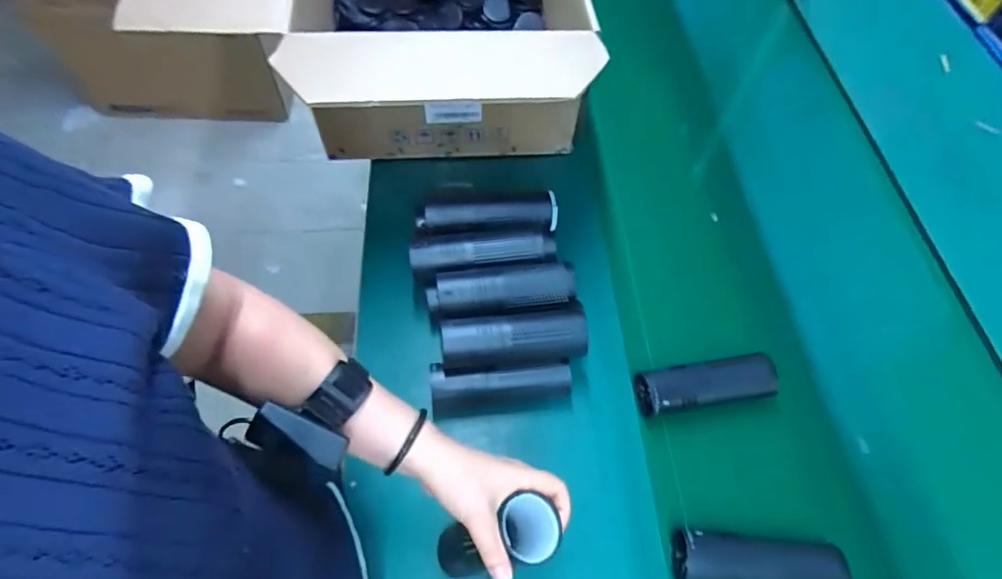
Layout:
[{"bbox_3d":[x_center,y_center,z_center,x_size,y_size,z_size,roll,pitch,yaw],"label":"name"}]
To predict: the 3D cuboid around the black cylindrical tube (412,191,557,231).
[{"bbox_3d":[-0.016,-0.092,0.668,0.178,0.045,0.052,-4,60,-5],"label":"black cylindrical tube"}]

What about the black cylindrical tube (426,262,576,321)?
[{"bbox_3d":[0.000,0.008,0.617,0.174,0.053,0.063,-6,60,-6],"label":"black cylindrical tube"}]

